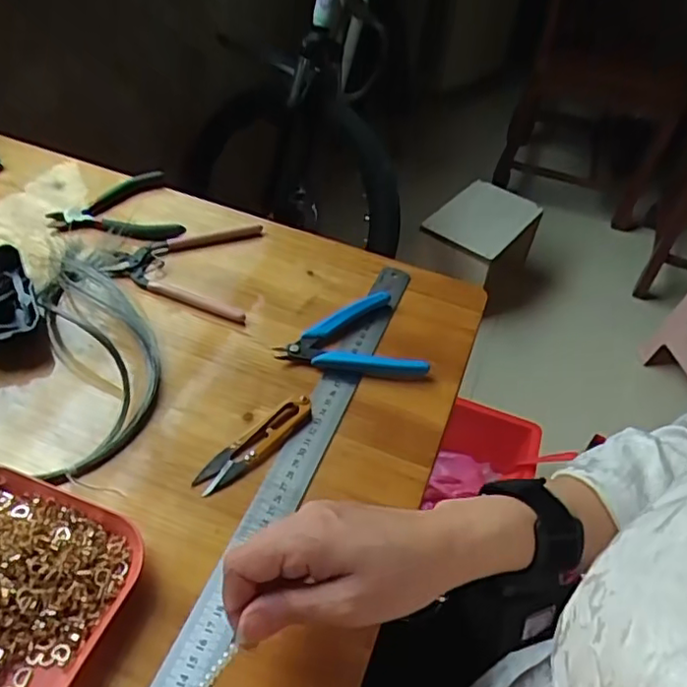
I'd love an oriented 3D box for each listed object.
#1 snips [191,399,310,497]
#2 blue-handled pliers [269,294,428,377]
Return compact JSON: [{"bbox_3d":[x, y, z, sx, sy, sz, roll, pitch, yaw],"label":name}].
[{"bbox_3d":[-0.061,0.070,0.440,0.099,0.009,0.024,-33,58,-33],"label":"snips"},{"bbox_3d":[0.004,0.002,0.508,0.107,0.019,0.087,-13,49,-20],"label":"blue-handled pliers"}]

